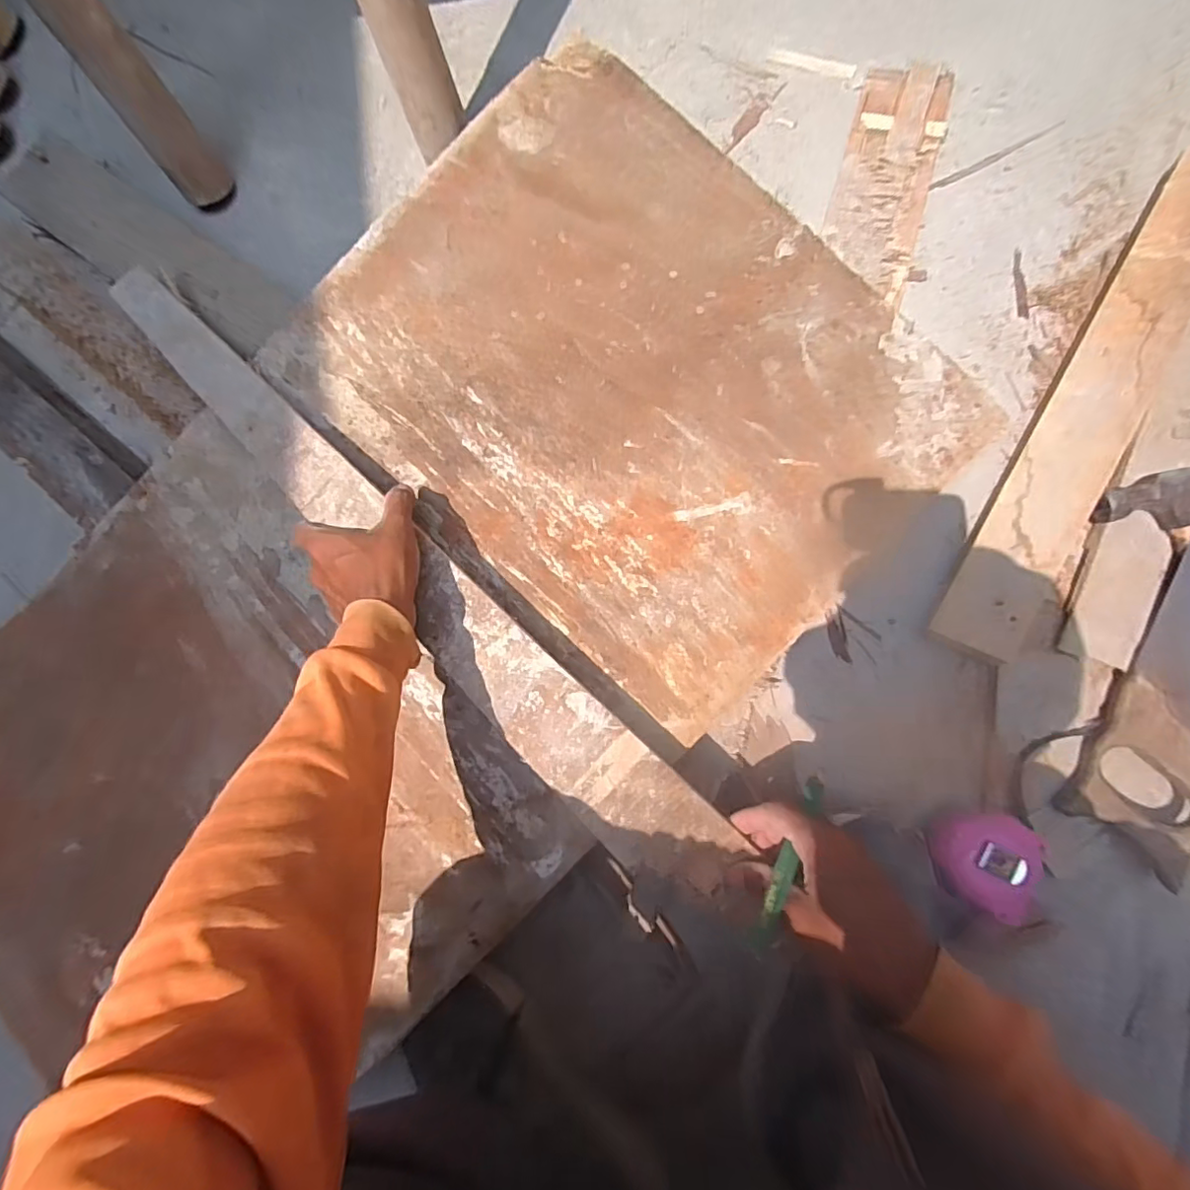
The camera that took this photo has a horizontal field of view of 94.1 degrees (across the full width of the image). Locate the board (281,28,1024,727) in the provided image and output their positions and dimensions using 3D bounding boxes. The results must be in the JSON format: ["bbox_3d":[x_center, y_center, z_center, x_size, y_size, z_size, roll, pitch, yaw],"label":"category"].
[{"bbox_3d":[0.020,-0.188,0.487,0.521,0.009,0.389,44,91,9],"label":"board"}]

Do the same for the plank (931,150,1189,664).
[{"bbox_3d":[0.409,-0.154,0.444,0.063,0.018,0.444,28,91,20],"label":"plank"}]

